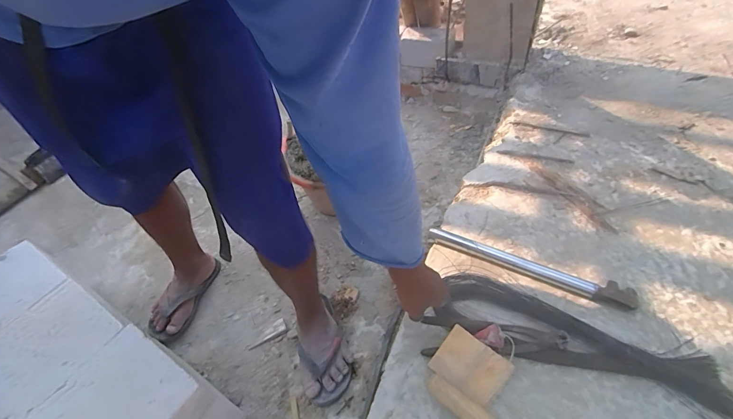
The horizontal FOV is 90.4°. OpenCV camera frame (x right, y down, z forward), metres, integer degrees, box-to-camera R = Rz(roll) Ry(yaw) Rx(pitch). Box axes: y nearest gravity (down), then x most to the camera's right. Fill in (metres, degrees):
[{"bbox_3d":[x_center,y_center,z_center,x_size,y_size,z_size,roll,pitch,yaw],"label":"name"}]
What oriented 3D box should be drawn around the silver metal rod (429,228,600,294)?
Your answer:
[{"bbox_3d":[0.267,0.093,0.692,0.301,0.018,0.021,20,53,21],"label":"silver metal rod"}]

